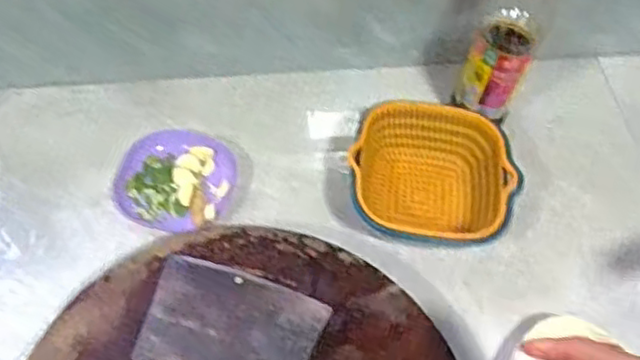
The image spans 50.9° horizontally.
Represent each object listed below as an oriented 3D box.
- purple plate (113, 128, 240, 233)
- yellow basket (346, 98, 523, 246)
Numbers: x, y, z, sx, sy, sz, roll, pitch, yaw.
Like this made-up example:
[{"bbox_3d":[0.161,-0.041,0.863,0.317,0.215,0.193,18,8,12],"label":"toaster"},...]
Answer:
[{"bbox_3d":[-0.162,-0.002,0.774,0.132,0.016,0.127,3,58,-4],"label":"purple plate"},{"bbox_3d":[0.124,-0.004,0.759,0.178,0.076,0.166,17,58,5],"label":"yellow basket"}]

